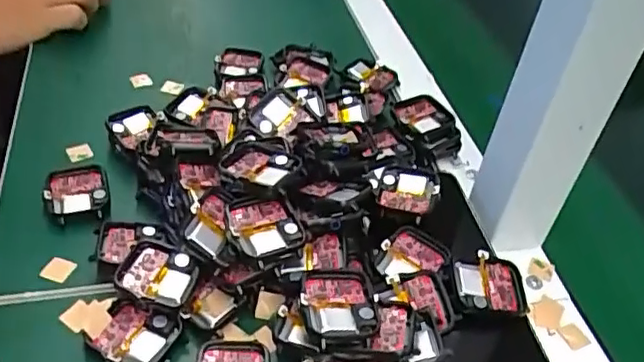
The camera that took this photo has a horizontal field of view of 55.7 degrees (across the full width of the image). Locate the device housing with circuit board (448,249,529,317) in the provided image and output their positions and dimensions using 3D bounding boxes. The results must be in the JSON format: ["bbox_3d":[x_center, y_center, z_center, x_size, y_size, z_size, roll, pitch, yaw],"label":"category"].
[{"bbox_3d":[0.094,0.059,0.346,0.046,0.007,0.036,6,51,-10],"label":"device housing with circuit board"}]

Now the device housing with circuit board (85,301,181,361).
[{"bbox_3d":[-0.099,0.083,0.319,0.042,0.013,0.035,11,44,6],"label":"device housing with circuit board"}]

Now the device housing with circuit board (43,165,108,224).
[{"bbox_3d":[-0.157,0.007,0.390,0.037,0.011,0.049,-6,44,-11],"label":"device housing with circuit board"}]

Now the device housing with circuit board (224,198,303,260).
[{"bbox_3d":[-0.032,0.025,0.335,0.037,0.007,0.038,-14,57,-14],"label":"device housing with circuit board"}]

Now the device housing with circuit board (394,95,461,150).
[{"bbox_3d":[0.076,-0.041,0.455,0.036,0.022,0.048,-11,45,-16],"label":"device housing with circuit board"}]

